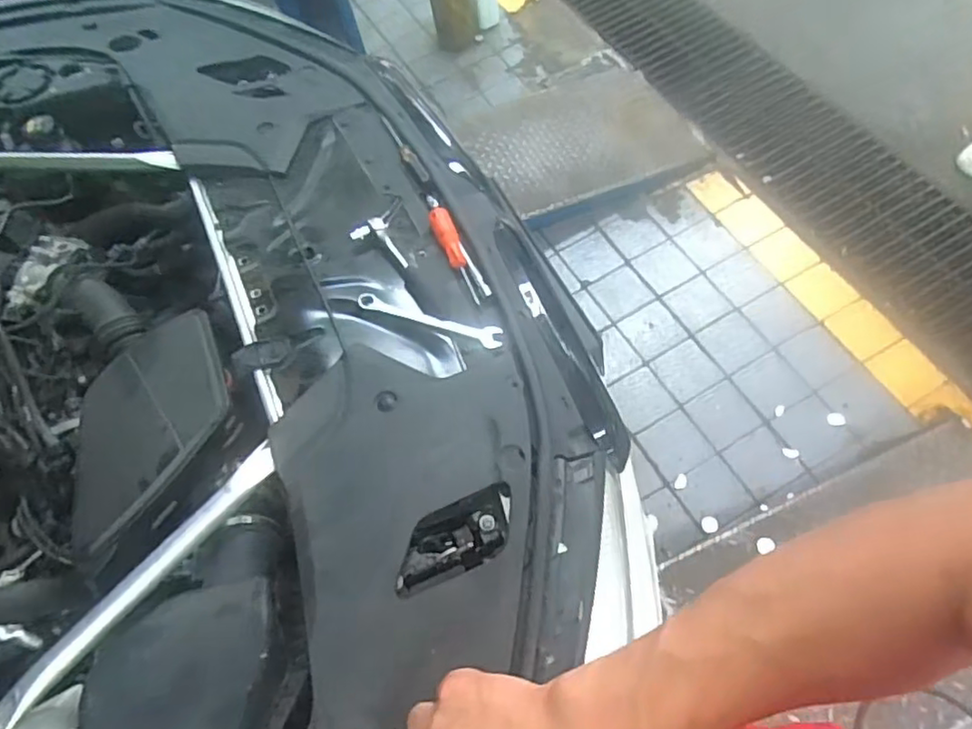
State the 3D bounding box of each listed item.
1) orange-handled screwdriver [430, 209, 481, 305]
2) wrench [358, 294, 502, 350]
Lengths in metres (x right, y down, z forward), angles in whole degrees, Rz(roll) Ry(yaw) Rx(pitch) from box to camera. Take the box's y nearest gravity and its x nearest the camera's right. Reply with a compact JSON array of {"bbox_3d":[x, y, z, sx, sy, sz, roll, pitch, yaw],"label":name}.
[{"bbox_3d":[-0.045,-0.153,0.890,0.030,0.030,0.153,-19,62,-2],"label":"orange-handled screwdriver"},{"bbox_3d":[-0.074,-0.062,0.852,0.199,0.009,0.032,15,66,15],"label":"wrench"}]

